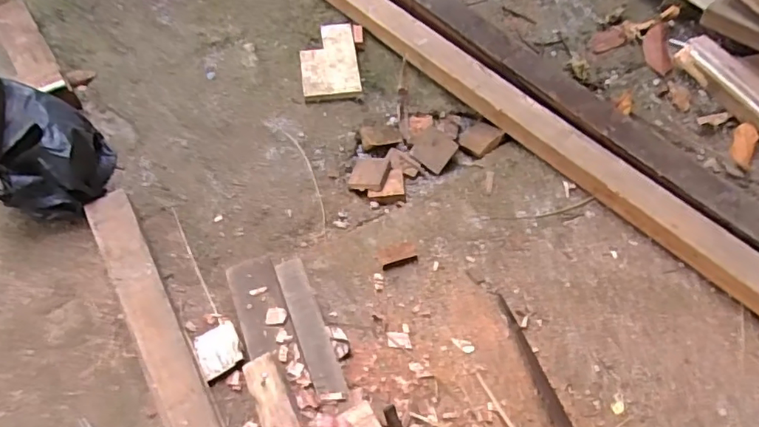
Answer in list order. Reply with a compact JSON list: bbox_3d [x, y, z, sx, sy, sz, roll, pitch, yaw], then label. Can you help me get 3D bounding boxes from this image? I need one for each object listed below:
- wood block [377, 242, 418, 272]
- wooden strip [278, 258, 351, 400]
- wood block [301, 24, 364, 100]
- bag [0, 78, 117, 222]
[{"bbox_3d":[0.027,0.060,0.802,0.052,0.015,0.027,-15,61,-11],"label":"wood block"},{"bbox_3d":[-0.088,0.139,0.699,0.037,0.018,0.189,-17,63,-13],"label":"wooden strip"},{"bbox_3d":[-0.090,-0.273,0.998,0.099,0.019,0.166,-7,59,-6],"label":"wood block"},{"bbox_3d":[-0.492,-0.083,0.811,0.158,0.134,0.155,-8,59,-6],"label":"bag"}]

